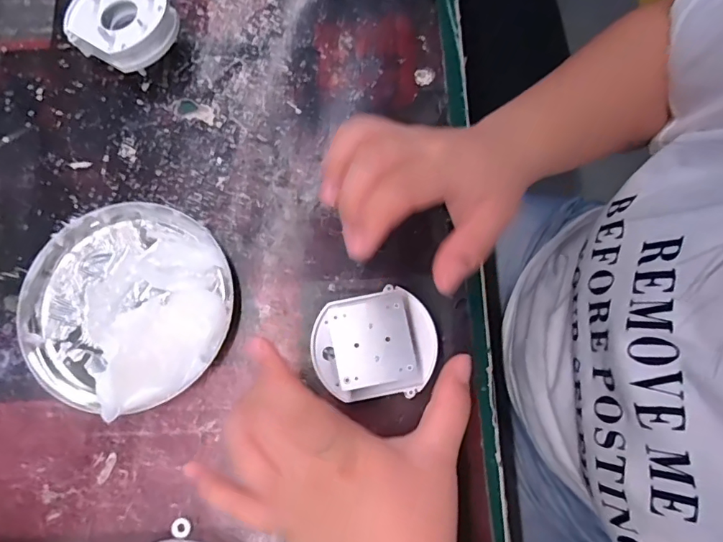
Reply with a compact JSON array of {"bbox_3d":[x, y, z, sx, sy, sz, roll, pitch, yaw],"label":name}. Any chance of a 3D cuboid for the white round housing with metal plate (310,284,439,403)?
[{"bbox_3d":[0.007,0.043,0.278,0.070,0.043,0.060,-3,76,0],"label":"white round housing with metal plate"}]

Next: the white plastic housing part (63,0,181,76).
[{"bbox_3d":[-0.164,-0.168,0.333,0.066,0.038,0.063,41,80,10],"label":"white plastic housing part"}]

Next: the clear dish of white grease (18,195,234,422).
[{"bbox_3d":[-0.147,0.019,0.293,0.127,0.028,0.124,0,76,1],"label":"clear dish of white grease"}]

